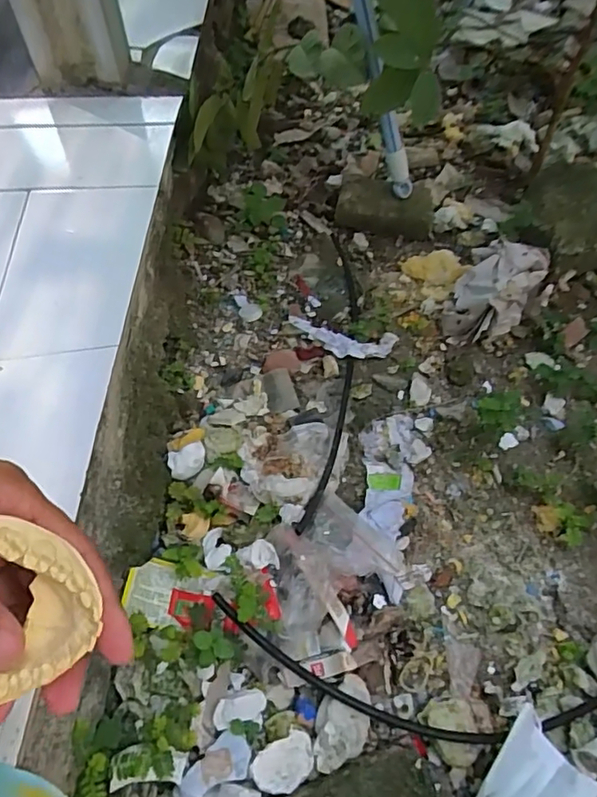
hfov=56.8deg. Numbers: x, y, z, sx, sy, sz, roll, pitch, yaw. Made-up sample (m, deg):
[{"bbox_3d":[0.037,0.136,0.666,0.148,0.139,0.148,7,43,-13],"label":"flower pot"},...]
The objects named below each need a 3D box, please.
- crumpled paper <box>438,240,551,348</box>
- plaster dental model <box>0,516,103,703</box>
[{"bbox_3d":[0.261,-0.143,0.741,0.097,0.089,0.132,26,58,13],"label":"crumpled paper"},{"bbox_3d":[-0.099,0.083,0.204,0.045,0.023,0.063,17,72,-15],"label":"plaster dental model"}]

